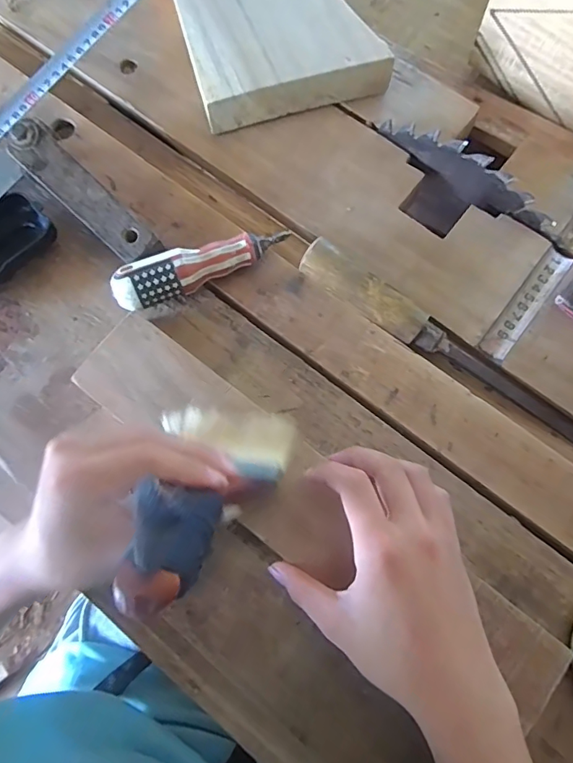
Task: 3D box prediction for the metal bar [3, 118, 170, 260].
[{"bbox_3d":[-0.160,-0.147,0.376,0.034,0.006,0.150,-44,85,-2],"label":"metal bar"}]

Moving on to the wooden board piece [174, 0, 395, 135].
[{"bbox_3d":[-0.031,-0.379,0.448,0.157,0.049,0.311,-15,73,-4],"label":"wooden board piece"}]

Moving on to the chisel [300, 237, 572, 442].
[{"bbox_3d":[0.120,-0.031,0.359,0.248,0.026,0.028,32,79,9],"label":"chisel"}]

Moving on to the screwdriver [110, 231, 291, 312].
[{"bbox_3d":[-0.065,-0.090,0.376,0.136,0.034,0.030,-24,76,-4],"label":"screwdriver"}]

